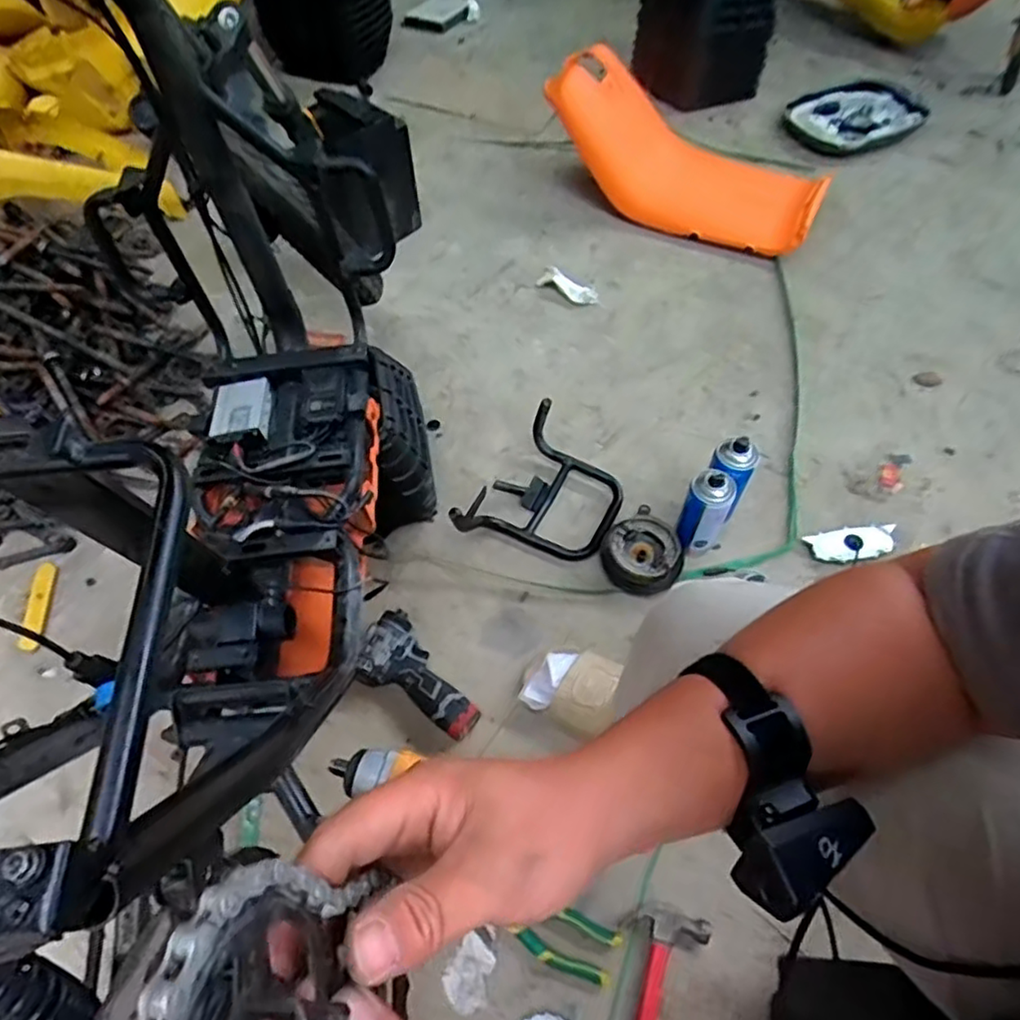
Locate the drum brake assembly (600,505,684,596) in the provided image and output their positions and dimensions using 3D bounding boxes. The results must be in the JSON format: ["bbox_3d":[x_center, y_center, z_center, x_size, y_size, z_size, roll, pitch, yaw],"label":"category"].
[{"bbox_3d":[0.211,0.072,1.037,0.121,0.054,0.123,-1,57,1],"label":"drum brake assembly"}]

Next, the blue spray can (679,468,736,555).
[{"bbox_3d":[0.298,0.004,1.003,0.068,0.161,0.061,26,61,17],"label":"blue spray can"}]

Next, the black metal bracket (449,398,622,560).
[{"bbox_3d":[0.063,-0.021,1.040,0.193,0.132,0.280,26,61,17],"label":"black metal bracket"}]

